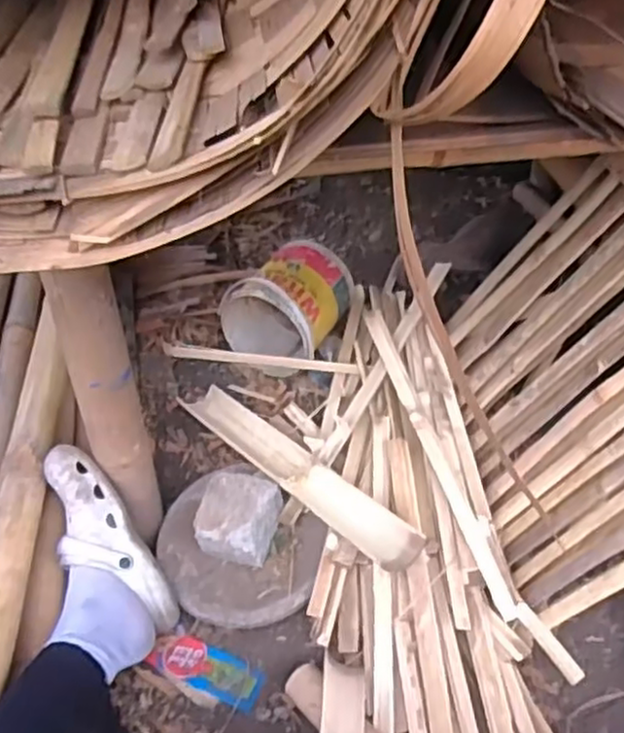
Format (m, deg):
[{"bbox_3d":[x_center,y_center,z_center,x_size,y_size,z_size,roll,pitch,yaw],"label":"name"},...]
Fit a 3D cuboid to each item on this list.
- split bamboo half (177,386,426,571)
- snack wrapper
[{"bbox_3d":[-0.039,0.146,1.052,0.072,0.027,0.526,-27,34,-27],"label":"split bamboo half"},{"bbox_3d":[-0.139,0.398,0.917,0.149,0.015,0.066,16,43,20],"label":"snack wrapper"}]

